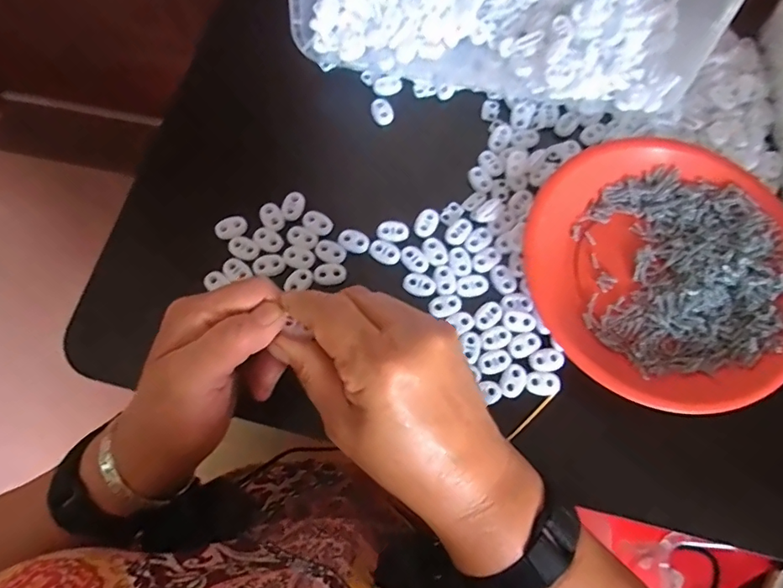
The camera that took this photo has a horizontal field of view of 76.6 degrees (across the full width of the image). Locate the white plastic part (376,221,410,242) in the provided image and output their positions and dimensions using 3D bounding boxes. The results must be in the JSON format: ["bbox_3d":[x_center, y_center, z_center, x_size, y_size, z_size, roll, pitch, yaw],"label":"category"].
[{"bbox_3d":[0.001,-0.047,0.364,0.023,0.004,0.015,1,73,0],"label":"white plastic part"}]

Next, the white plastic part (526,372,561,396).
[{"bbox_3d":[0.103,0.060,0.333,0.023,0.004,0.015,-1,73,-1],"label":"white plastic part"}]

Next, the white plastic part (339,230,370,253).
[{"bbox_3d":[-0.027,-0.039,0.361,0.023,0.004,0.016,21,74,6],"label":"white plastic part"}]

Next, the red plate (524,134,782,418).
[{"bbox_3d":[0.193,-0.021,0.347,0.181,0.022,0.188,0,73,-1],"label":"red plate"}]

